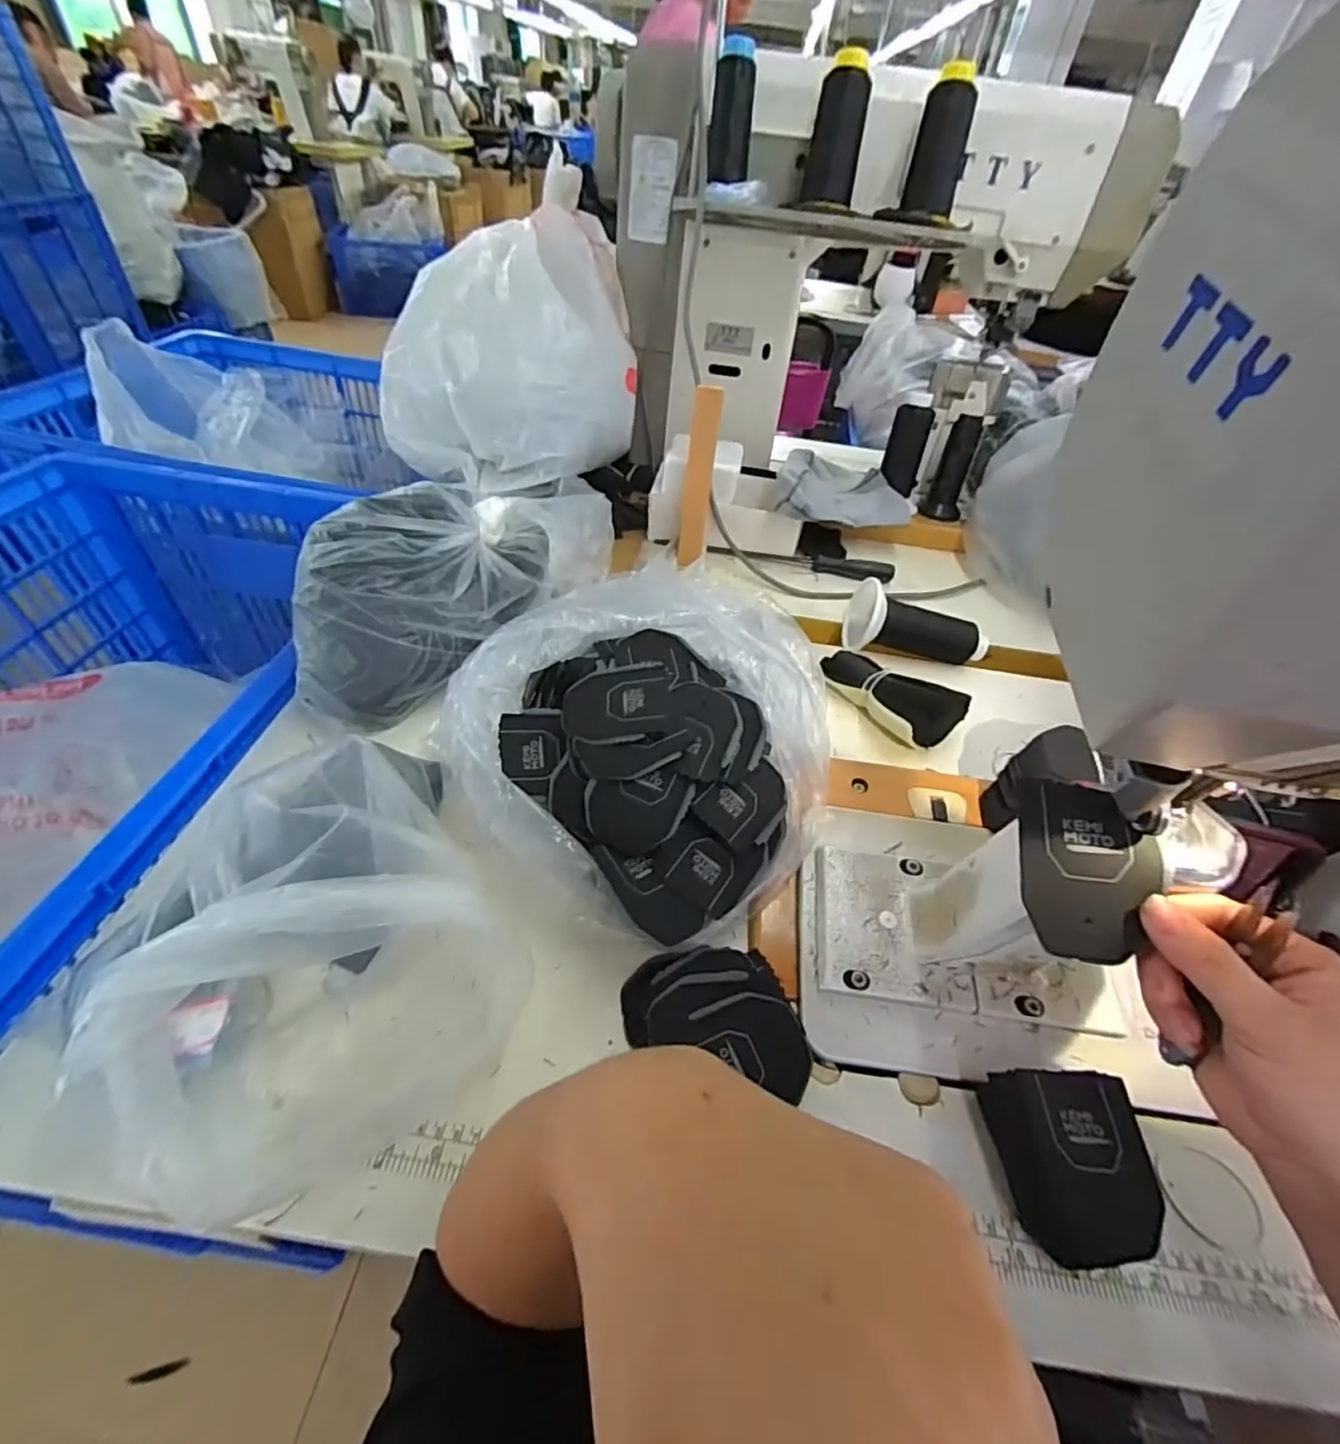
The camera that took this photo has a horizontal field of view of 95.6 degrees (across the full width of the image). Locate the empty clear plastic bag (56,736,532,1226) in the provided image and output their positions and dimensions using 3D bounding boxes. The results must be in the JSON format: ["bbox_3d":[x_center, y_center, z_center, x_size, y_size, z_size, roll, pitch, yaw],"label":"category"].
[{"bbox_3d":[-0.211,0.128,0.354,0.214,0.094,0.220,-27,55,-29],"label":"empty clear plastic bag"}]

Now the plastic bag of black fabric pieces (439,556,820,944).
[{"bbox_3d":[-0.005,-0.005,0.464,0.258,0.107,0.283,24,47,15],"label":"plastic bag of black fabric pieces"}]

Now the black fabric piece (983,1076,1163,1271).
[{"bbox_3d":[0.214,0.238,0.325,0.062,0.047,0.079,3,46,-5],"label":"black fabric piece"}]

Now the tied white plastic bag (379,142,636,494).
[{"bbox_3d":[-0.178,-0.444,0.747,0.272,0.257,0.271,9,45,1],"label":"tied white plastic bag"}]

